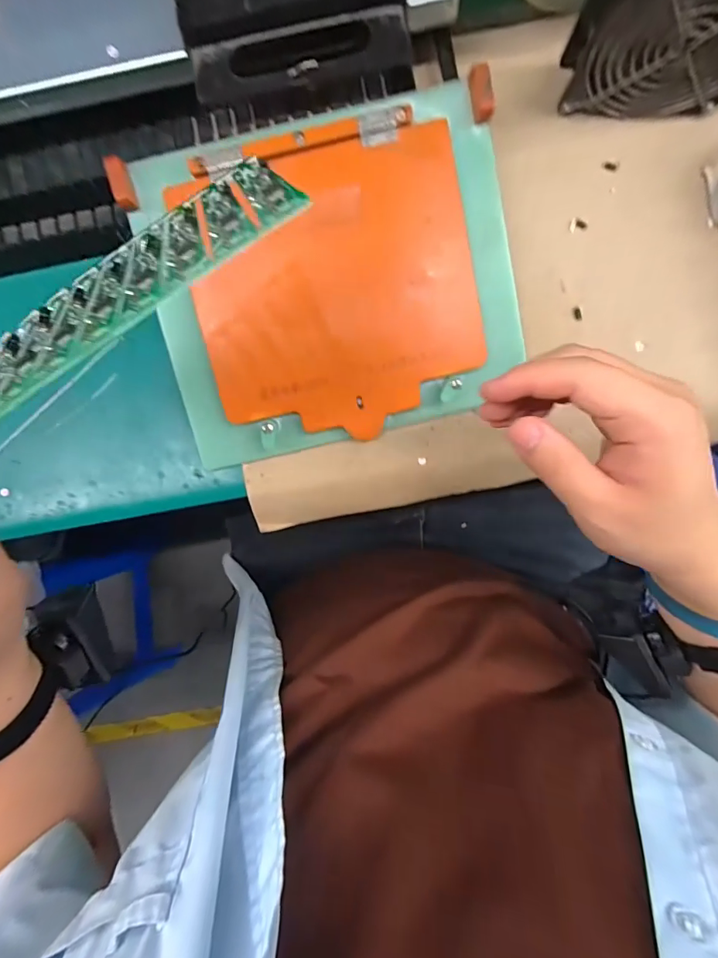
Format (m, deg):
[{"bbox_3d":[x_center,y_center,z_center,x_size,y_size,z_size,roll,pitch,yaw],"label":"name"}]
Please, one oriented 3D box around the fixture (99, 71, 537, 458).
[{"bbox_3d":[-0.017,-0.135,0.314,0.253,0.021,0.207,-14,103,1],"label":"fixture"}]

